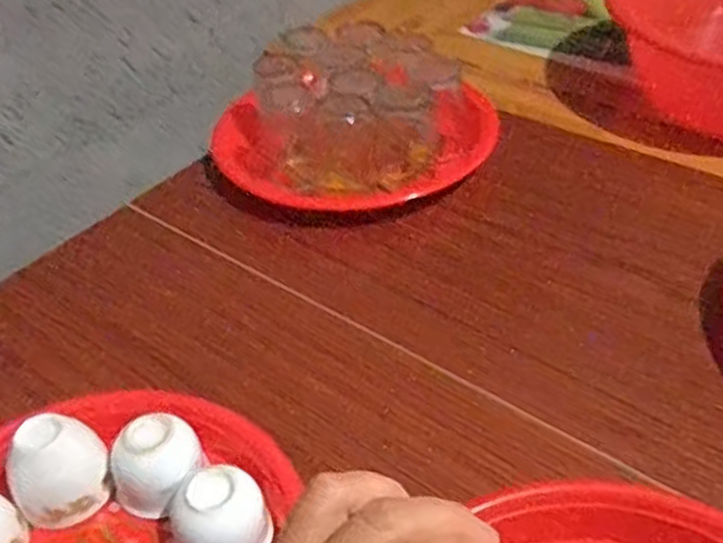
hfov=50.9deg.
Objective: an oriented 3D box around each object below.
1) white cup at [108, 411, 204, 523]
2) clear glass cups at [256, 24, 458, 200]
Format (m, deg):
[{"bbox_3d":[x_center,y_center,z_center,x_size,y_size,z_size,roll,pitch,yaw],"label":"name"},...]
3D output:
[{"bbox_3d":[-0.117,0.110,0.433,0.050,0.040,0.045,-23,44,-19],"label":"white cup"},{"bbox_3d":[-0.007,-0.148,0.693,0.161,0.090,0.155,-3,41,2],"label":"clear glass cups"}]

